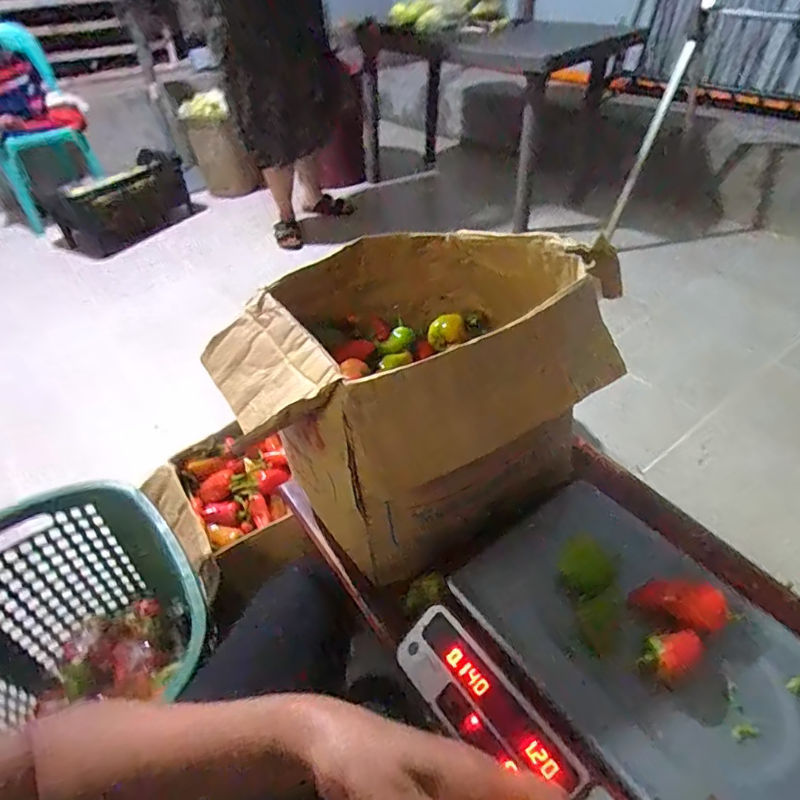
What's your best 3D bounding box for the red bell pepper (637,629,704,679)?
[{"bbox_3d":[0.245,0.231,0.470,0.058,0.027,0.032,-18,44,-16],"label":"red bell pepper"}]

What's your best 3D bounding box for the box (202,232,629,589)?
[{"bbox_3d":[0.021,-0.018,0.675,0.439,0.286,0.344,-26,47,-23],"label":"box"}]

